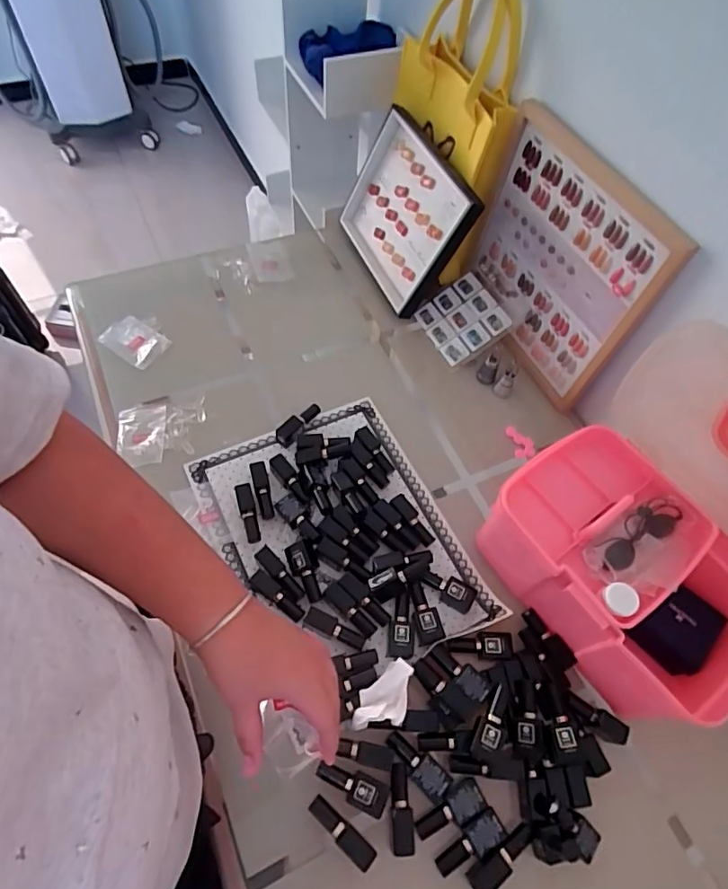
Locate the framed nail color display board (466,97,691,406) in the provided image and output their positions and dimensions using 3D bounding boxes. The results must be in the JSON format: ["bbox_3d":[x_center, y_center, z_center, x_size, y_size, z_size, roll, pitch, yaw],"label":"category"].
[{"bbox_3d":[0.280,-0.264,0.776,0.040,0.322,0.313,-22,65,-20],"label":"framed nail color display board"}]

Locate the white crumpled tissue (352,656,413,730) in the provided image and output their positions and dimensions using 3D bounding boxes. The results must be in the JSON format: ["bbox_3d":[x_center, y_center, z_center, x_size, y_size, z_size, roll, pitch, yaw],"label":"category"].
[{"bbox_3d":[0.021,0.280,0.581,0.050,0.037,0.077,15,61,4],"label":"white crumpled tissue"}]

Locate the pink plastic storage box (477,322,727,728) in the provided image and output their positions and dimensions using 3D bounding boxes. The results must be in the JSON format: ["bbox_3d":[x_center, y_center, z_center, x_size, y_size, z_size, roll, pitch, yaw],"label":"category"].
[{"bbox_3d":[0.342,0.100,0.574,0.265,0.302,0.314,-31,67,-20],"label":"pink plastic storage box"}]

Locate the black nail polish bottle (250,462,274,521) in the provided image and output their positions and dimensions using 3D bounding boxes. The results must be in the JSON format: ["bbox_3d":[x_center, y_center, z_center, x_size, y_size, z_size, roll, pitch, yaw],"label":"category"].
[{"bbox_3d":[-0.139,0.062,0.707,0.021,0.018,0.078,-11,62,-10],"label":"black nail polish bottle"}]

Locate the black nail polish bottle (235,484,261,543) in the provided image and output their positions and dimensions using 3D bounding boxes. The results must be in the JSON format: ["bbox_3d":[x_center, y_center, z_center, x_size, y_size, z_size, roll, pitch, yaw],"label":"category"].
[{"bbox_3d":[-0.154,0.092,0.690,0.021,0.011,0.079,-14,76,-12],"label":"black nail polish bottle"}]

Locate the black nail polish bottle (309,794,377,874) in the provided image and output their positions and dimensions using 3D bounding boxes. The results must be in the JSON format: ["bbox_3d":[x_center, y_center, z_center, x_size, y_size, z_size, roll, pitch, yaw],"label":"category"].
[{"bbox_3d":[-0.023,0.396,0.529,0.079,0.017,0.021,38,65,16],"label":"black nail polish bottle"}]

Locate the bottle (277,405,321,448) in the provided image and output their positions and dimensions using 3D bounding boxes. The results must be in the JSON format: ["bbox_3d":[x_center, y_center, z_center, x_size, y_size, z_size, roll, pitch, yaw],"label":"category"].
[{"bbox_3d":[-0.096,-0.033,0.766,0.022,0.029,0.080,38,65,16],"label":"bottle"}]

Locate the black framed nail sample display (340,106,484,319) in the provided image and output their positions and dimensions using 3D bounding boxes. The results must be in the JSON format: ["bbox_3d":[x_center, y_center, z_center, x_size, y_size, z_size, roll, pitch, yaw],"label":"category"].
[{"bbox_3d":[0.063,-0.400,0.896,0.039,0.231,0.287,-10,60,-38],"label":"black framed nail sample display"}]

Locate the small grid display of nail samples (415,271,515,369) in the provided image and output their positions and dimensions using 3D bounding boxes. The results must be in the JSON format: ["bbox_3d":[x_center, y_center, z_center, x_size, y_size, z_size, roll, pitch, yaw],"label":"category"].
[{"bbox_3d":[0.168,-0.209,0.879,0.123,0.025,0.129,-33,71,14],"label":"small grid display of nail samples"}]

